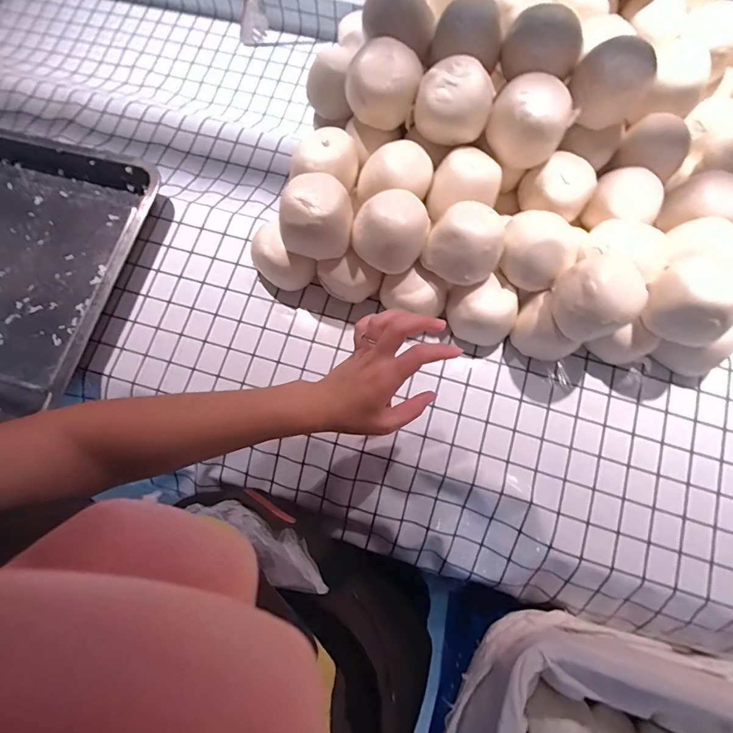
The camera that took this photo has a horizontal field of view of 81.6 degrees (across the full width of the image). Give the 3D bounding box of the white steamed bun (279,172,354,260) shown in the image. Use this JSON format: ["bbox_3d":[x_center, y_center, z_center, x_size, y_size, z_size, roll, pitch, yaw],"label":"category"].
[{"bbox_3d":[-0.053,-0.182,0.508,0.085,0.074,0.074,8,75,4],"label":"white steamed bun"}]

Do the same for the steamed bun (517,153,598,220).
[{"bbox_3d":[0.244,-0.221,0.535,0.080,0.057,0.068,-5,75,0],"label":"steamed bun"}]

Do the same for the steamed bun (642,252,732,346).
[{"bbox_3d":[0.353,-0.074,0.453,0.092,0.065,0.079,36,79,10],"label":"steamed bun"}]

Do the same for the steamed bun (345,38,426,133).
[{"bbox_3d":[0.020,-0.340,0.517,0.082,0.077,0.082,0,75,1],"label":"steamed bun"}]

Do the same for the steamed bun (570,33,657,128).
[{"bbox_3d":[0.279,-0.321,0.487,0.080,0.069,0.079,0,75,1],"label":"steamed bun"}]

